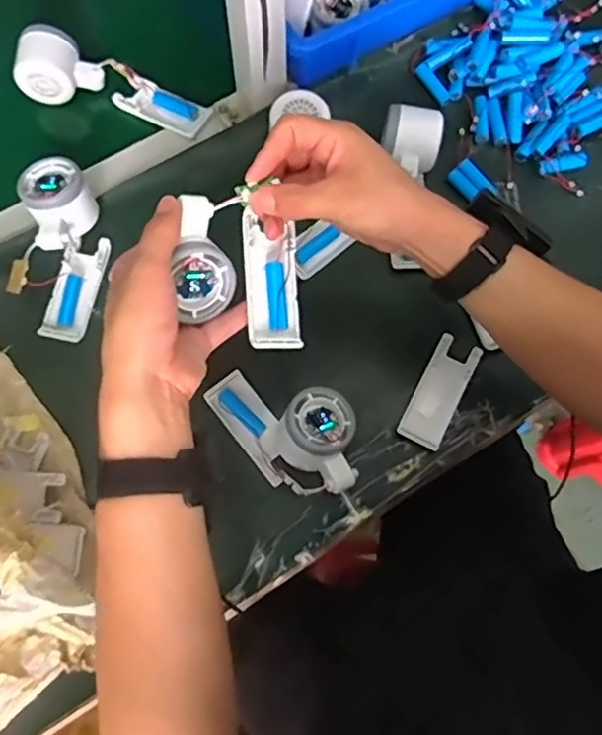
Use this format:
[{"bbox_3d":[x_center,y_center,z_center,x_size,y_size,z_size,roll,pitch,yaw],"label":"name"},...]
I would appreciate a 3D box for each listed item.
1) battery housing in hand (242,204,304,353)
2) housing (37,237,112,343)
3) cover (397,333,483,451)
[{"bbox_3d":[-0.023,-0.063,0.455,0.038,0.016,0.097,-9,87,-3],"label":"battery housing in hand"},{"bbox_3d":[-0.212,-0.074,0.582,0.041,0.016,0.104,12,73,3],"label":"housing"},{"bbox_3d":[0.126,0.023,0.559,0.040,0.013,0.102,26,74,7],"label":"cover"}]

